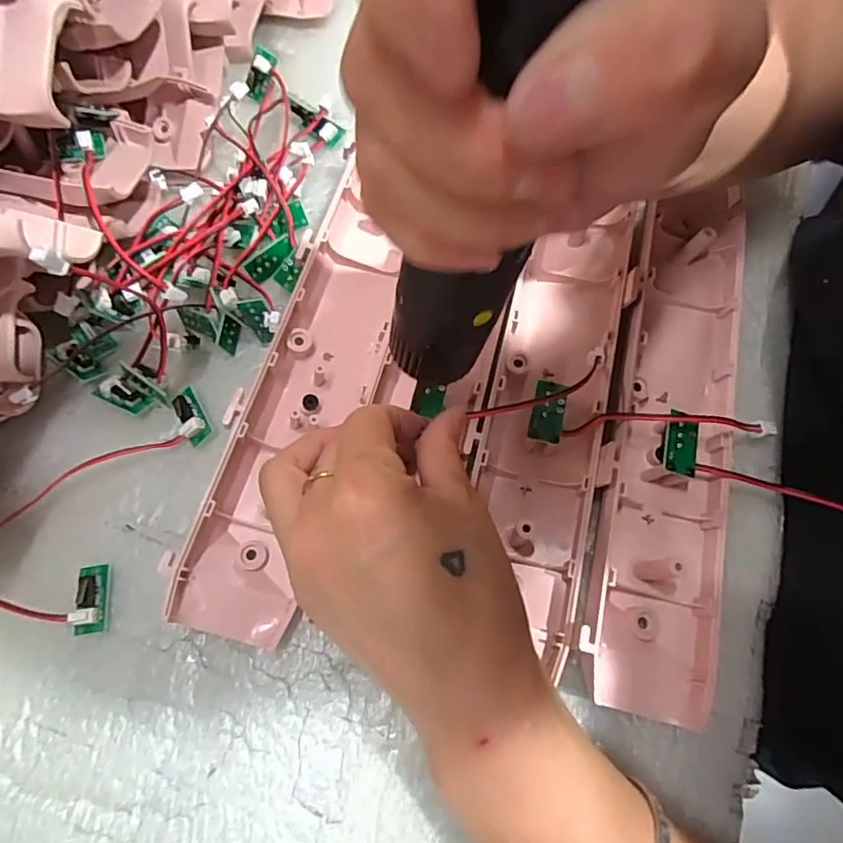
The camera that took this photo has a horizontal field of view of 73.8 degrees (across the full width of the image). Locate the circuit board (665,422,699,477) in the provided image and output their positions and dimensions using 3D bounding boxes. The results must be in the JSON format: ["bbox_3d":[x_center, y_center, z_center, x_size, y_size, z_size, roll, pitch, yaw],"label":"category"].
[{"bbox_3d":[0.114,0.009,0.246,0.013,0.004,0.029,12,67,6],"label":"circuit board"}]

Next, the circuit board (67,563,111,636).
[{"bbox_3d":[-0.146,0.077,0.247,0.013,0.011,0.030,-6,69,0],"label":"circuit board"}]

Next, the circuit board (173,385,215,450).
[{"bbox_3d":[-0.114,-0.004,0.278,0.013,0.009,0.030,-27,71,-8],"label":"circuit board"}]

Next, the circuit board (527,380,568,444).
[{"bbox_3d":[0.057,-0.004,0.252,0.014,0.004,0.028,11,63,9],"label":"circuit board"}]

